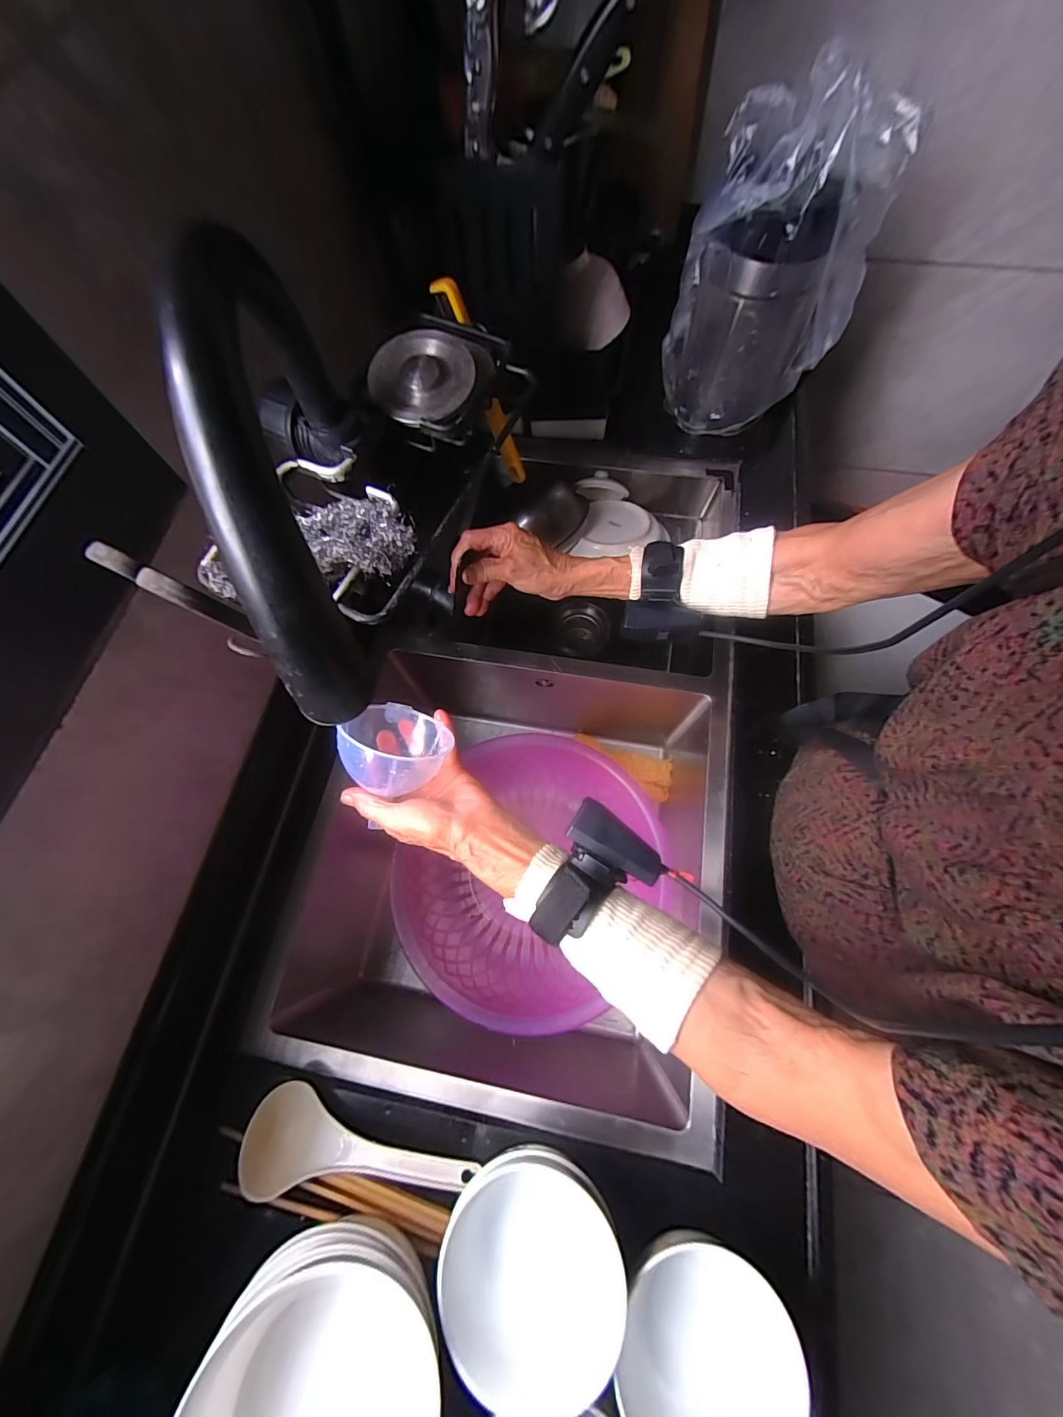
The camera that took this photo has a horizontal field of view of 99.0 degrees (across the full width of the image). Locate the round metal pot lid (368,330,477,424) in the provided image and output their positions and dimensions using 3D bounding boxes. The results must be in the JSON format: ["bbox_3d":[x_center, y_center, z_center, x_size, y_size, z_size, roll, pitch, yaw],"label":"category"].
[{"bbox_3d":[-0.087,-0.266,0.362,0.077,0.018,0.080,34,74,14],"label":"round metal pot lid"}]

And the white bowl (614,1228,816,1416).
[{"bbox_3d":[0.132,0.461,0.331,0.128,0.066,0.120,-1,69,2],"label":"white bowl"}]

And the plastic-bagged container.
[{"bbox_3d":[0.291,-0.530,0.556,0.175,0.290,0.128,-18,70,-5],"label":"plastic-bagged container"}]

